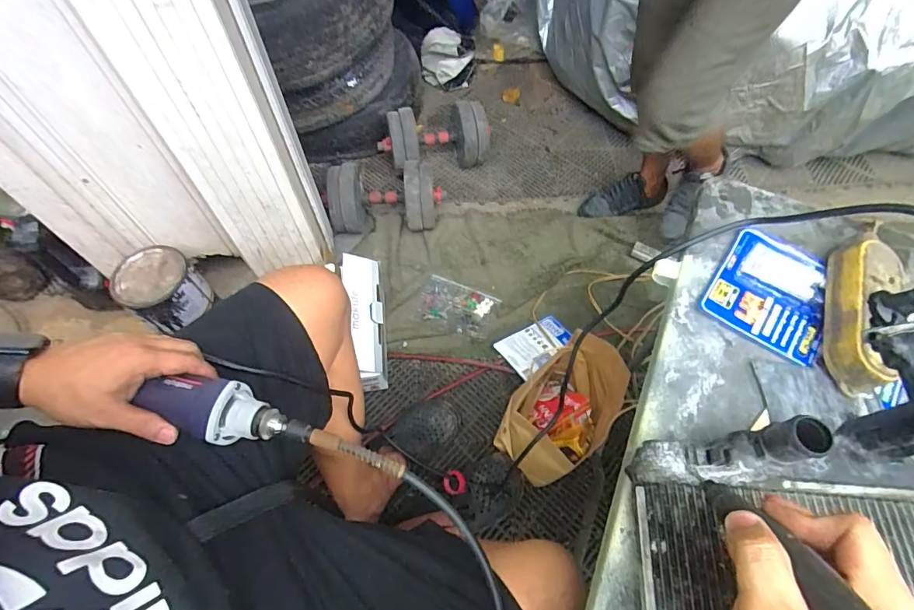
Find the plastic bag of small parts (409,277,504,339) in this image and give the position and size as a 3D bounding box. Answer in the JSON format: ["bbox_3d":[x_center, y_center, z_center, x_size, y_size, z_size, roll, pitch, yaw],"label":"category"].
[{"bbox_3d":[-0.003,0.004,1.175,0.200,0.021,0.134,19,62,12],"label":"plastic bag of small parts"}]

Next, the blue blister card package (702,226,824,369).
[{"bbox_3d":[0.335,-0.014,0.478,0.114,0.009,0.132,33,65,17],"label":"blue blister card package"}]

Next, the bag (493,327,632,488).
[{"bbox_3d":[0.205,0.207,0.897,0.268,0.194,0.178,-39,67,-20],"label":"bag"}]

